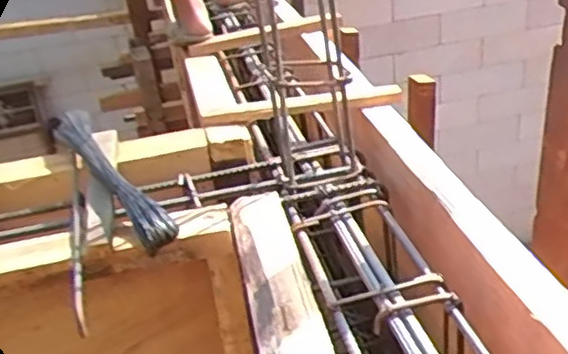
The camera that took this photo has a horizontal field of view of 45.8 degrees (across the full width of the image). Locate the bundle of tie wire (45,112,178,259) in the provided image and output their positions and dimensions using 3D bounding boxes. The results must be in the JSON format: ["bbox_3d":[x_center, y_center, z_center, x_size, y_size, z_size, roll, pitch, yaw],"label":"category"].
[{"bbox_3d":[-0.242,-0.015,0.912,0.048,0.054,0.408,-21,32,-25],"label":"bundle of tie wire"}]

